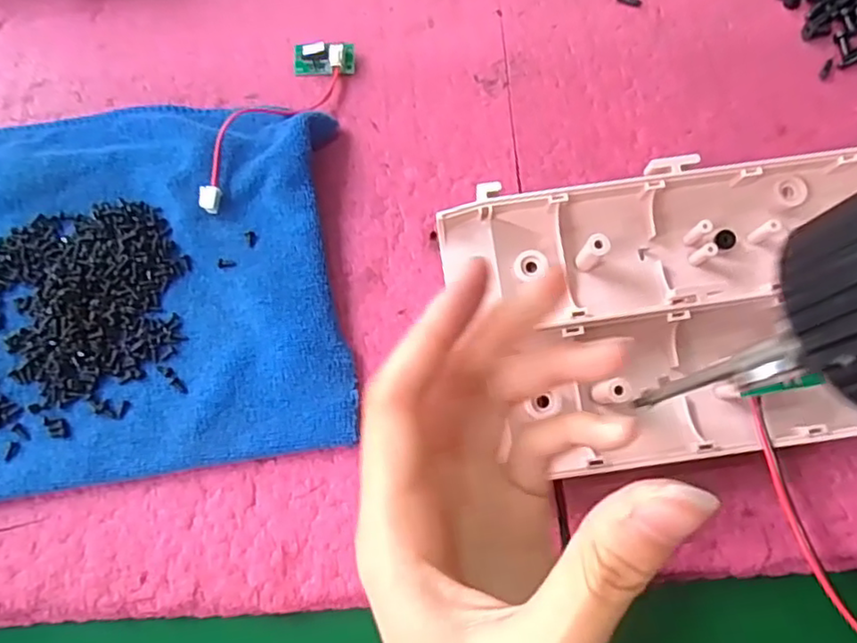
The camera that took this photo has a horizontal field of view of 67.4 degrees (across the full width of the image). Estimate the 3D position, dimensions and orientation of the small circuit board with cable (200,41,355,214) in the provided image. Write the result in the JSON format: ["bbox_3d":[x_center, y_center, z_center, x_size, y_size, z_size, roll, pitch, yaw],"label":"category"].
[{"bbox_3d":[-0.070,-0.092,0.290,0.028,0.018,0.108,24,69,13],"label":"small circuit board with cable"}]

